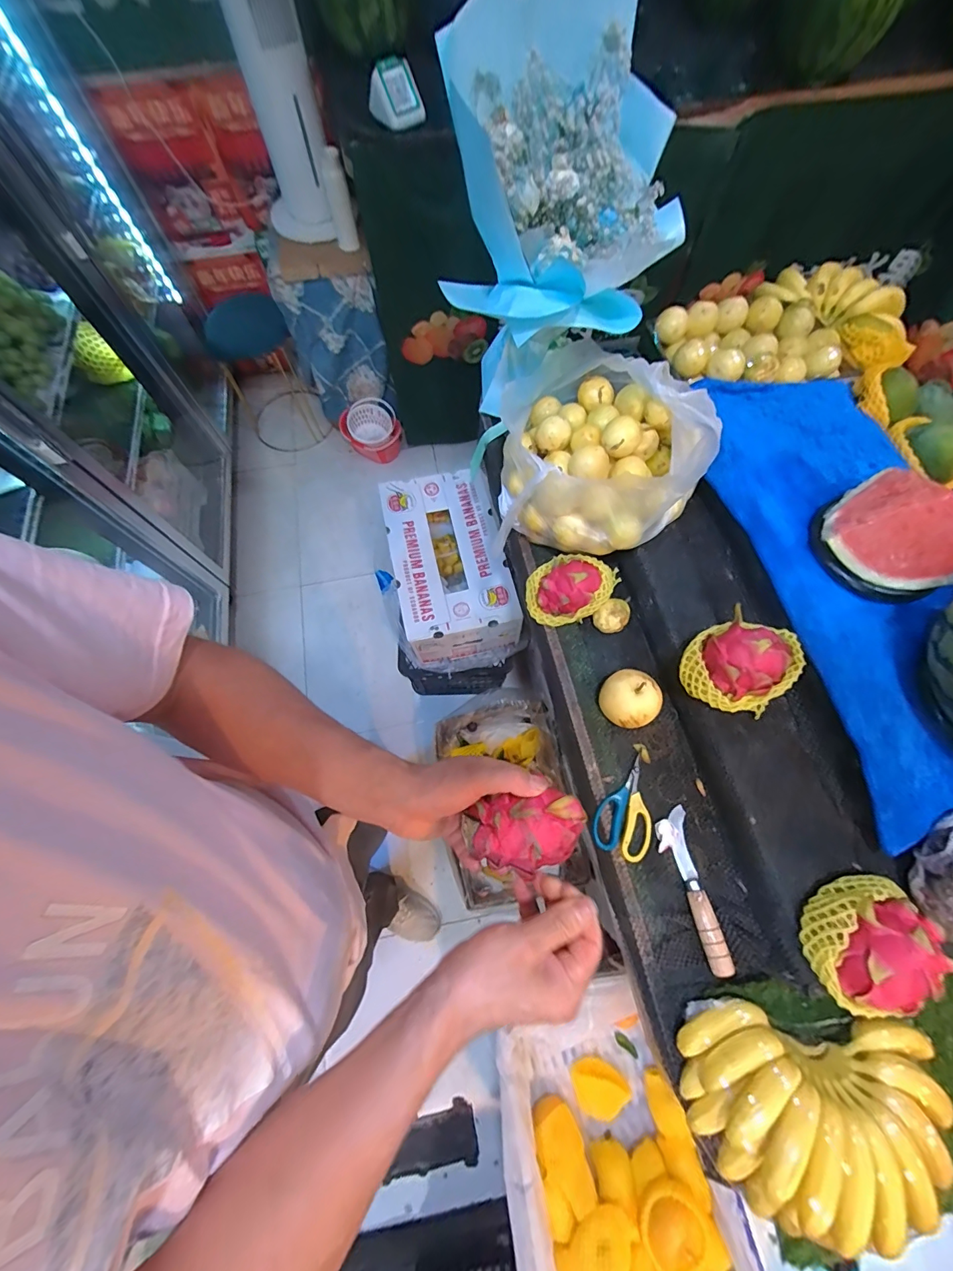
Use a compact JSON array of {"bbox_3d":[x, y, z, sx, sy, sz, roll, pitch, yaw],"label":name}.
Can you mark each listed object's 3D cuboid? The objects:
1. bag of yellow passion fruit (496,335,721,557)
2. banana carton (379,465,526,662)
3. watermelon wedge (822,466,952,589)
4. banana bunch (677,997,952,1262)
[{"bbox_3d":[0.169,-0.262,0.601,0.259,0.226,0.252,5,70,2],"label":"bag of yellow passion fruit"},{"bbox_3d":[-0.083,-0.194,1.233,0.292,0.186,0.515,-14,71,-4],"label":"banana carton"},{"bbox_3d":[0.473,-0.119,0.487,0.121,0.077,0.149,-21,71,-7],"label":"watermelon wedge"},{"bbox_3d":[0.349,0.489,0.429,0.256,0.058,0.179,3,70,1],"label":"banana bunch"}]

